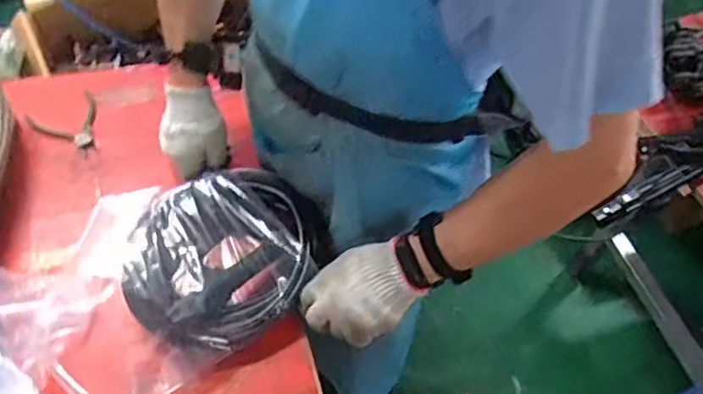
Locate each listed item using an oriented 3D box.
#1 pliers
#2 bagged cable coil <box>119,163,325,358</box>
[{"bbox_3d":[-0.387,-0.096,0.859,0.091,0.020,0.096,-31,62,-25],"label":"pliers"},{"bbox_3d":[-0.145,0.069,0.729,0.235,0.071,0.190,-28,61,-23],"label":"bagged cable coil"}]

